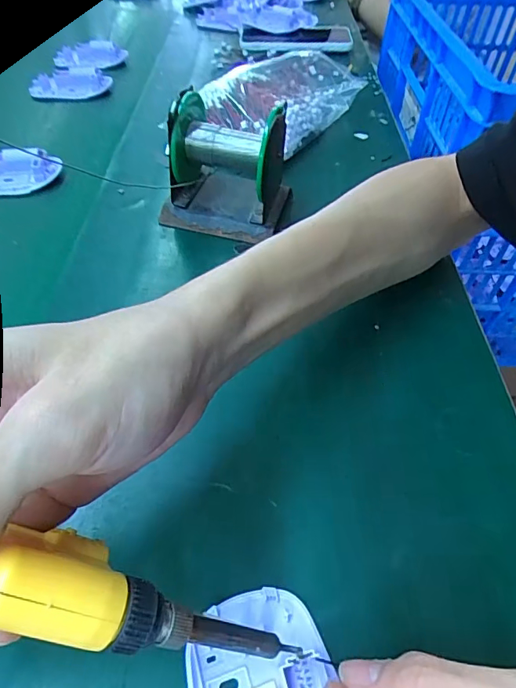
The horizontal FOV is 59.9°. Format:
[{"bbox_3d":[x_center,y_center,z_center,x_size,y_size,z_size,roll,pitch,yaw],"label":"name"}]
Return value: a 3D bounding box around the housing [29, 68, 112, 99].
[{"bbox_3d":[-0.226,-0.315,0.543,0.091,0.020,0.054,-4,50,-6],"label":"housing"}]

